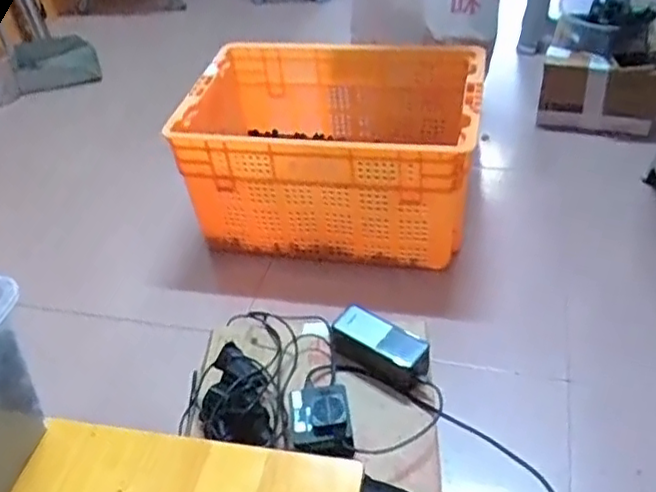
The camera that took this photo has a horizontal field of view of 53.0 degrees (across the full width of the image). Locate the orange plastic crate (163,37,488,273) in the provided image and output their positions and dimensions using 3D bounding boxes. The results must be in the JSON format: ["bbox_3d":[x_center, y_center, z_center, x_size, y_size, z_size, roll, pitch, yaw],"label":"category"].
[{"bbox_3d":[0.006,-0.201,1.390,0.605,0.297,0.421,8,44,17],"label":"orange plastic crate"}]

